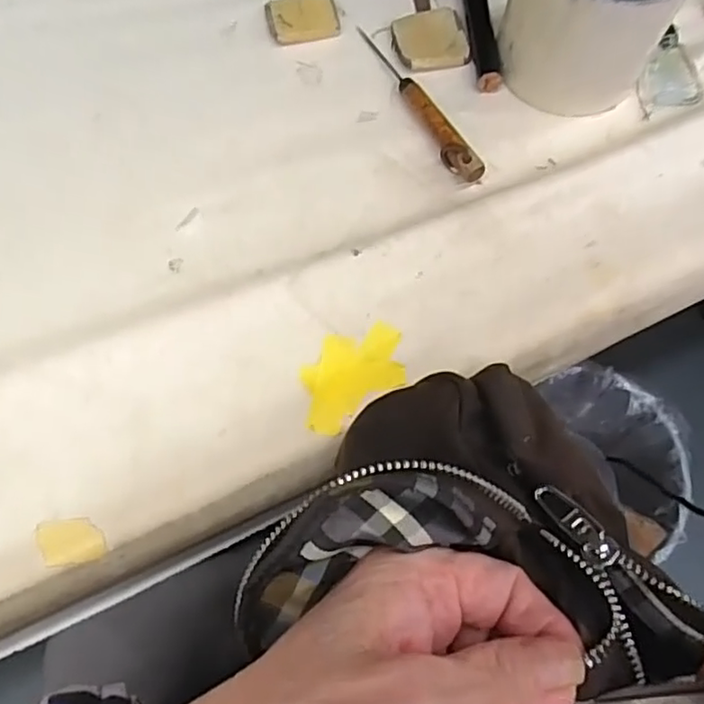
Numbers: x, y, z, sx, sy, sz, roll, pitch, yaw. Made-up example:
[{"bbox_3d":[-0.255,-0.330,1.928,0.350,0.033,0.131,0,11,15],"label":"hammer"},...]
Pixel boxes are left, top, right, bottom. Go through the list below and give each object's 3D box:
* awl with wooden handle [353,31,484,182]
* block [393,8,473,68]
[{"bbox_3d":[0.033,-0.134,0.325,0.012,0.014,0.115,-27,73,-10],"label":"awl with wooden handle"},{"bbox_3d":[0.043,-0.173,0.342,0.039,0.006,0.041,-13,71,-5],"label":"block"}]

